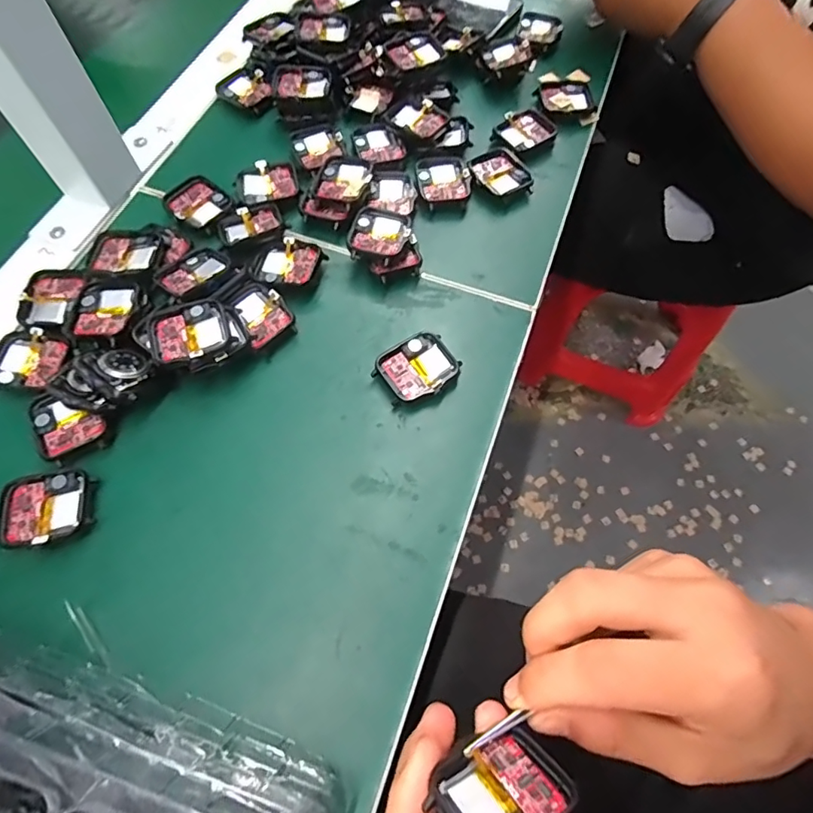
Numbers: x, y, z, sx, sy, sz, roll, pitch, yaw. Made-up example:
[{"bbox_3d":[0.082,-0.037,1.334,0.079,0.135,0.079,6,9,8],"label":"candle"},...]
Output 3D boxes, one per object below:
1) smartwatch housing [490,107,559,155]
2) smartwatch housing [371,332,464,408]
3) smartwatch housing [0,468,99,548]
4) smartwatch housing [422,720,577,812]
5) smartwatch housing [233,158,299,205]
[{"bbox_3d":[0.093,-0.216,0.389,0.049,0.010,0.037,-31,70,-15],"label":"smartwatch housing"},{"bbox_3d":[0.006,-0.022,0.300,0.046,0.012,0.038,-32,70,-15],"label":"smartwatch housing"},{"bbox_3d":[-0.189,0.053,0.261,0.047,0.008,0.038,-10,66,-6],"label":"smartwatch housing"},{"bbox_3d":[0.033,0.130,0.170,0.046,0.035,0.005,-7,108,-32],"label":"smartwatch housing"},{"bbox_3d":[-0.100,-0.161,0.357,0.044,0.007,0.035,-16,67,-9],"label":"smartwatch housing"}]

